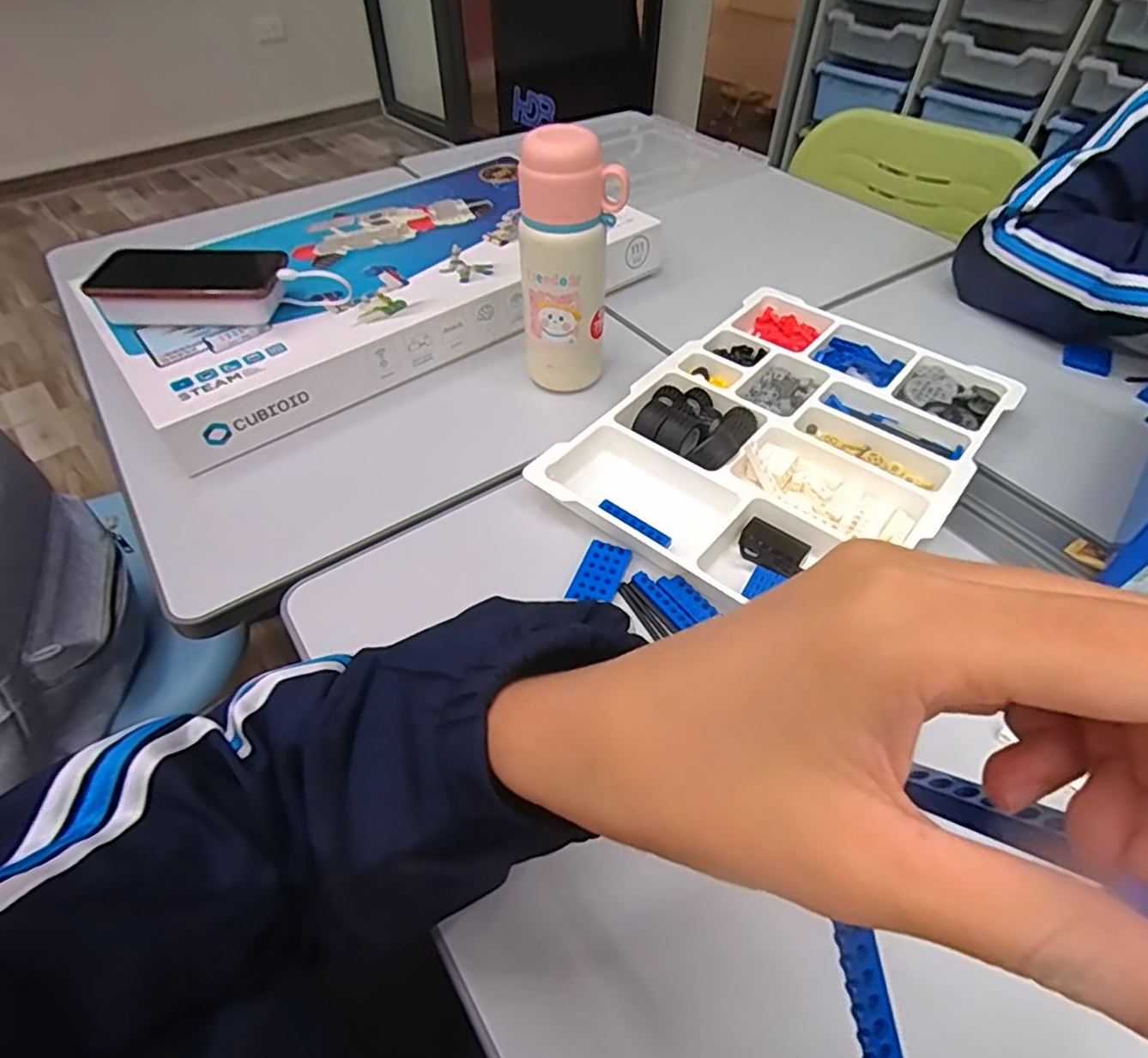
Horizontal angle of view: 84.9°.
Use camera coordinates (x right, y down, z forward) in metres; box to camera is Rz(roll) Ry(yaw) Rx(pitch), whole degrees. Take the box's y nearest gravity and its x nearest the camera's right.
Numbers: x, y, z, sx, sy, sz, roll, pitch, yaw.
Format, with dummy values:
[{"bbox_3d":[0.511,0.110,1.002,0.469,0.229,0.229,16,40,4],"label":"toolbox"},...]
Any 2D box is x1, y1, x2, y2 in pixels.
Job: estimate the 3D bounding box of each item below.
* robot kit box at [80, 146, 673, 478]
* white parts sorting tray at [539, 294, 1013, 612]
[{"bbox_3d":[-0.206,-0.270,0.671,0.529,0.056,0.302,-32,57,-26],"label":"robot kit box"},{"bbox_3d":[0.185,-0.083,0.534,0.259,0.033,0.369,33,56,25],"label":"white parts sorting tray"}]

